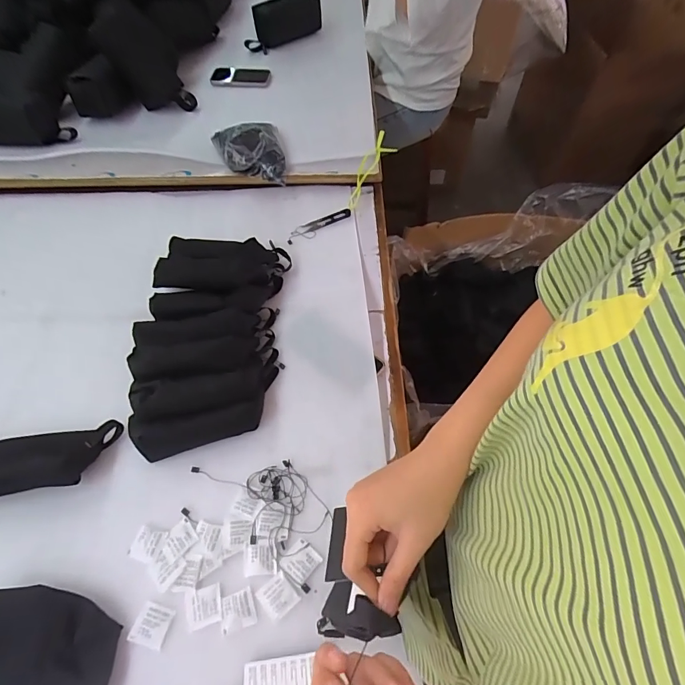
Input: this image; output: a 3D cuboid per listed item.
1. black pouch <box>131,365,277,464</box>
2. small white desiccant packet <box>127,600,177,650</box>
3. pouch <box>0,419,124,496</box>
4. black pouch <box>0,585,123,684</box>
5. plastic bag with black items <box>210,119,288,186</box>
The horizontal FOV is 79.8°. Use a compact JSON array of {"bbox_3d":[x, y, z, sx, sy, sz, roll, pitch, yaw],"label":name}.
[{"bbox_3d":[-0.197,0.087,0.589,0.214,0.057,0.105,-15,61,-11],"label":"black pouch"},{"bbox_3d":[-0.220,0.325,0.472,0.039,0.004,0.040,16,60,7],"label":"small white desiccant packet"},{"bbox_3d":[-0.415,0.144,0.540,0.209,0.060,0.113,-4,59,-5],"label":"pouch"},{"bbox_3d":[-0.342,0.327,0.451,0.214,0.032,0.096,14,59,6],"label":"black pouch"},{"bbox_3d":[-0.197,-0.401,0.850,0.148,0.070,0.128,-6,59,-6],"label":"plastic bag with black items"}]

